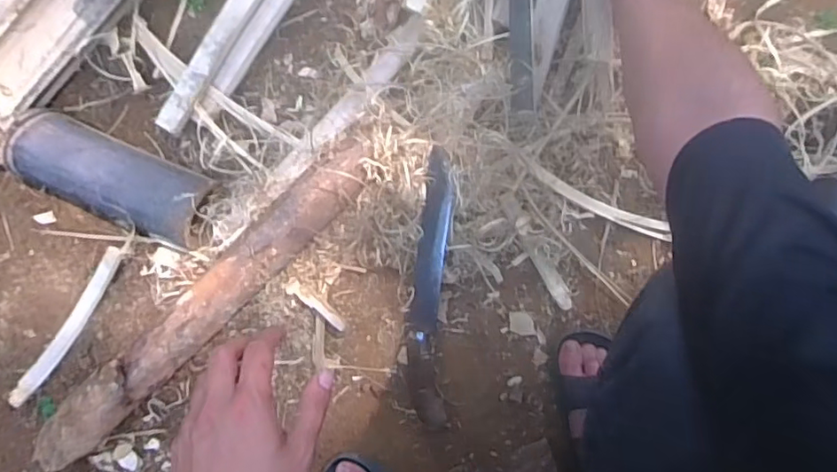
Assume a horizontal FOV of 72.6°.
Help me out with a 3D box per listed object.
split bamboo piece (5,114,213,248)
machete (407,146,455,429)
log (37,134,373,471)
[{"bbox_3d":[-0.389,-0.067,0.709,0.244,0.057,0.106,24,98,-2],"label":"split bamboo piece"},{"bbox_3d":[0.014,0.069,0.725,0.050,0.030,0.348,1,98,1],"label":"machete"},{"bbox_3d":[-0.277,0.090,0.731,0.591,0.060,0.079,-43,96,5],"label":"log"}]

